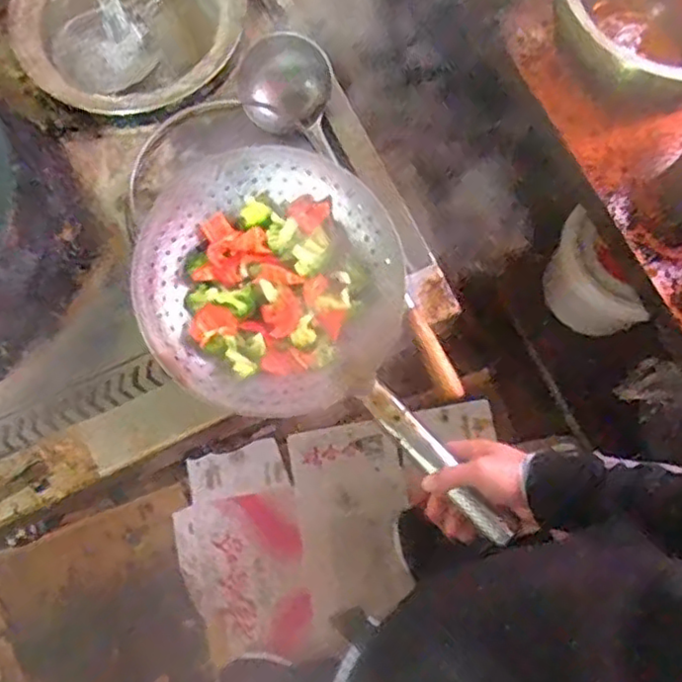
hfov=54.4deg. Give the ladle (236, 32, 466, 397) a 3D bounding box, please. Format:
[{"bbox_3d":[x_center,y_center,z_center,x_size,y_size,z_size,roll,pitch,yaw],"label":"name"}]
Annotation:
[{"bbox_3d":[0.030,-0.175,0.813,0.112,0.081,0.512,-32,78,-8],"label":"ladle"}]

